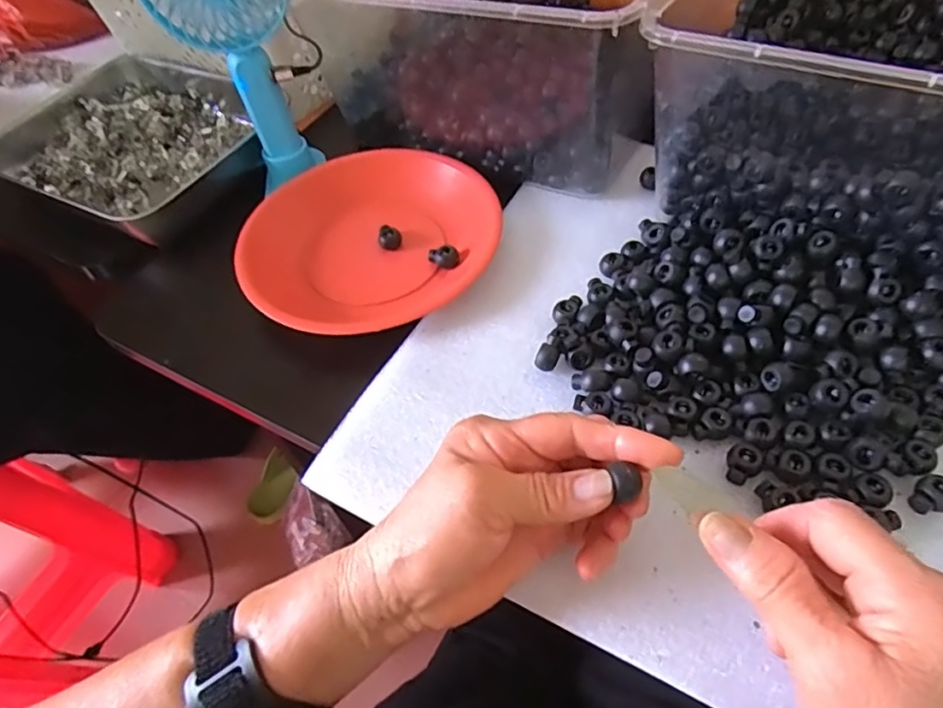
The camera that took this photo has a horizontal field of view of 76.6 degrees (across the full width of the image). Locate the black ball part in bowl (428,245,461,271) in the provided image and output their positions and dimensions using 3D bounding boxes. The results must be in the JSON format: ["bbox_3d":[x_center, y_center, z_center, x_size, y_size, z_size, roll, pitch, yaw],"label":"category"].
[{"bbox_3d":[-0.020,-0.071,0.442,0.023,0.016,0.013,-9,53,1],"label":"black ball part in bowl"}]

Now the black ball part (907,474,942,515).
[{"bbox_3d":[0.226,0.069,0.292,0.020,0.012,0.017,-29,55,-14],"label":"black ball part"}]

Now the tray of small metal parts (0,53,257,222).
[{"bbox_3d":[-0.330,-0.211,0.577,0.188,0.046,0.180,16,57,18],"label":"tray of small metal parts"}]

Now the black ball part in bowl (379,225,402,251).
[{"bbox_3d":[-0.063,-0.091,0.463,0.017,0.012,0.017,-13,53,-2],"label":"black ball part in bowl"}]

